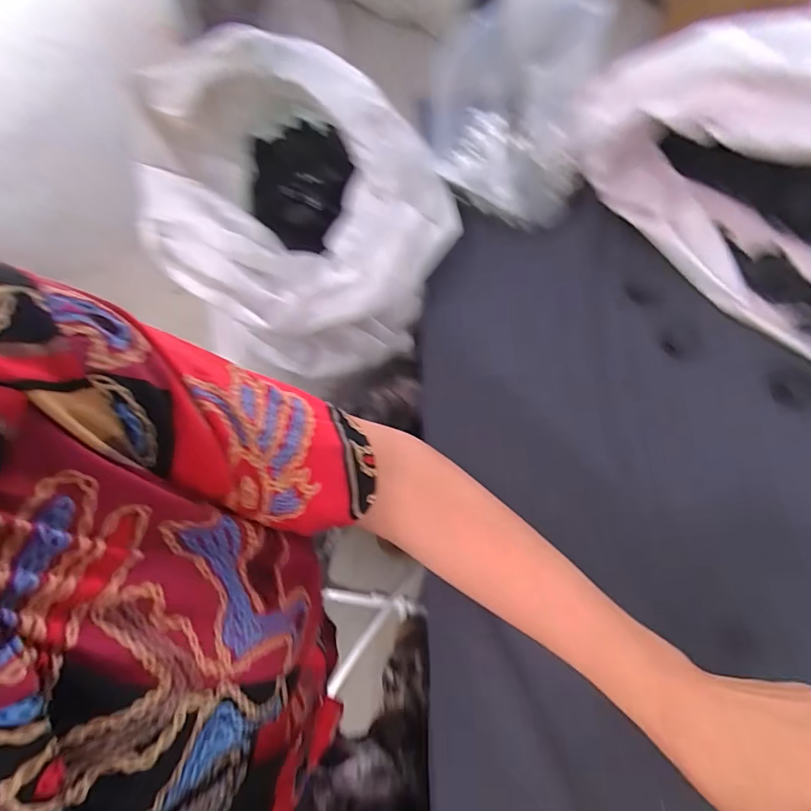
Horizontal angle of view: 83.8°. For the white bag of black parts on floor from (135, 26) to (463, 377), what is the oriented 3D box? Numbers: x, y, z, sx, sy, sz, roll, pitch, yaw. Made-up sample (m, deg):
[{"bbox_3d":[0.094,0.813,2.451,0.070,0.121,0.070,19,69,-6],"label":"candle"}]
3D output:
[{"bbox_3d":[-0.120,-0.216,0.481,0.276,0.178,0.332,-37,68,-17],"label":"white bag of black parts on floor"}]

